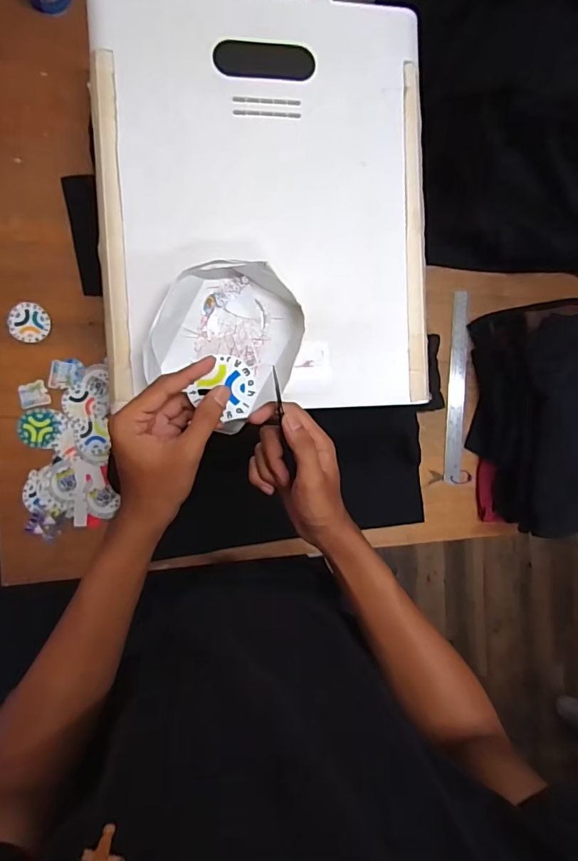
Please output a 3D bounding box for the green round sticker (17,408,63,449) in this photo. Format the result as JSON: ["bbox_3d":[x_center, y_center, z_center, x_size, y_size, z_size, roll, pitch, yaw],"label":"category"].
[{"bbox_3d":[-0.362,-0.002,0.671,0.059,0.005,0.057,0,92,-10],"label":"green round sticker"}]

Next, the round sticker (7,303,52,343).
[{"bbox_3d":[-0.376,-0.156,0.667,0.053,0.004,0.055,-2,94,-21],"label":"round sticker"}]

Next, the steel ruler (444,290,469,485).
[{"bbox_3d":[0.282,-0.071,0.771,0.030,0.007,0.315,3,90,-2],"label":"steel ruler"}]

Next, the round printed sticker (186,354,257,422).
[{"bbox_3d":[-0.051,-0.035,0.399,0.050,0.004,0.052,38,99,-16],"label":"round printed sticker"}]

